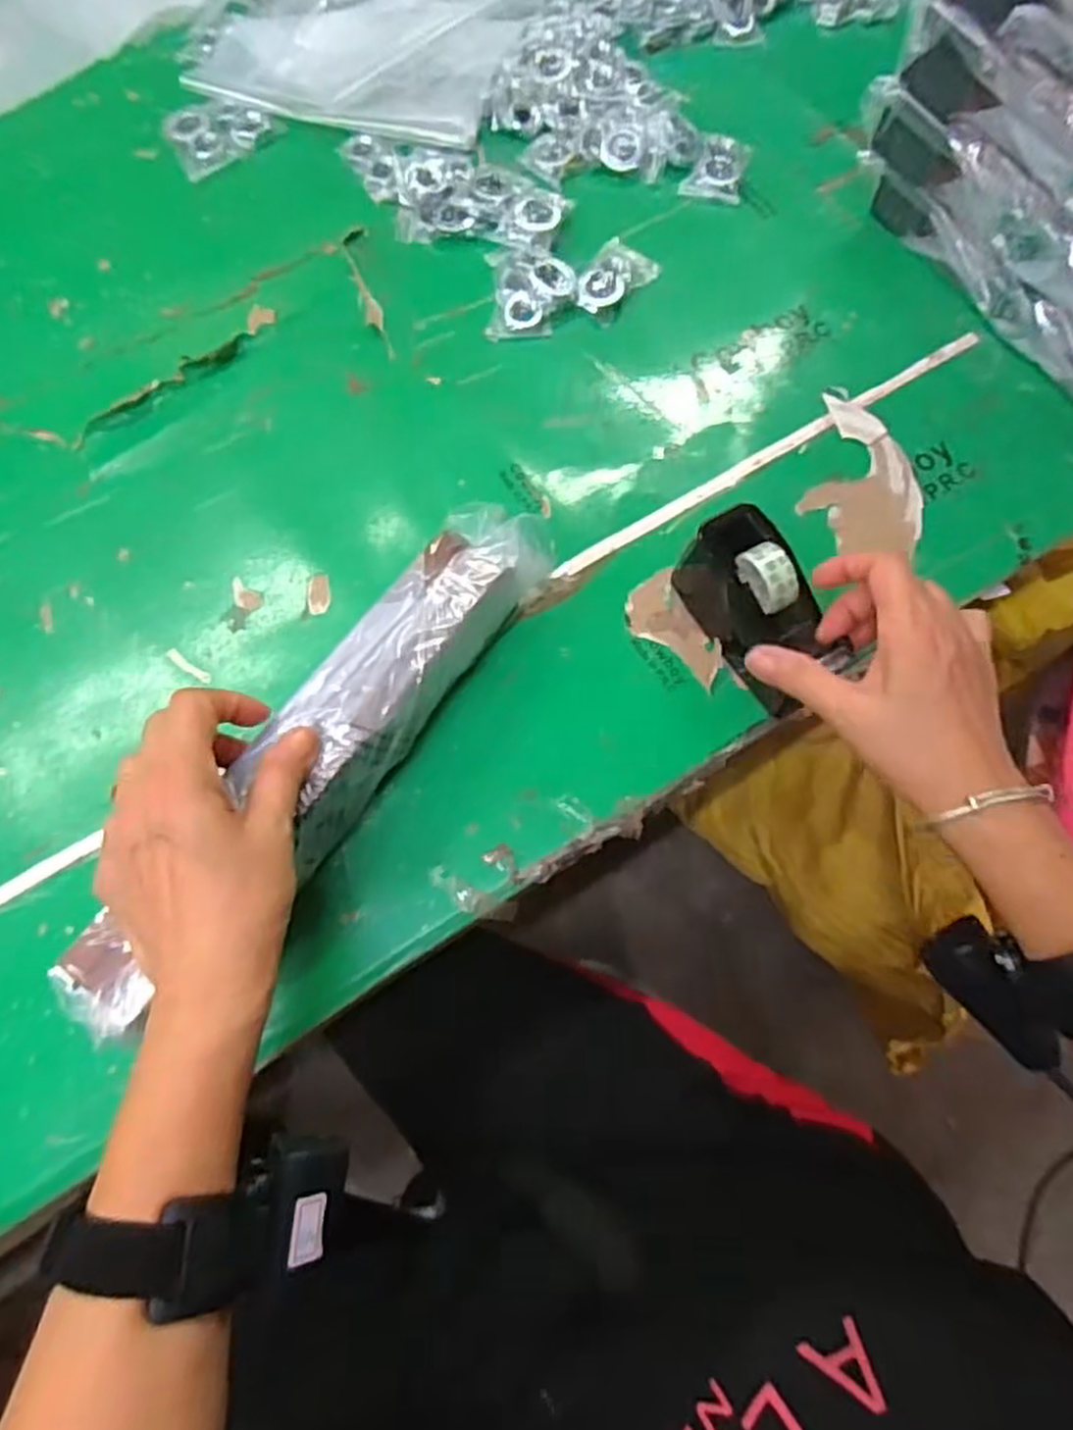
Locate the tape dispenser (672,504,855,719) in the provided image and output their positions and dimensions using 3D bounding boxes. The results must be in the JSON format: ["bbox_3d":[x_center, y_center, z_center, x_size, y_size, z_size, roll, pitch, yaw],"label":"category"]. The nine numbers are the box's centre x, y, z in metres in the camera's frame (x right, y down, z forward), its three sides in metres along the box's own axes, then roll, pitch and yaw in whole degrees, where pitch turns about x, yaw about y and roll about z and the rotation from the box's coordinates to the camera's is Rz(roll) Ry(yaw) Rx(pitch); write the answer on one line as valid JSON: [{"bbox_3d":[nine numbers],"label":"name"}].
[{"bbox_3d":[0.132,-0.065,0.463,0.043,0.071,0.111,-30,75,-10],"label":"tape dispenser"}]

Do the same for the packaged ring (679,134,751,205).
[{"bbox_3d":[0.144,-0.434,0.629,0.045,0.020,0.057,18,72,5],"label":"packaged ring"}]

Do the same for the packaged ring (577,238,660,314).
[{"bbox_3d":[0.058,-0.324,0.587,0.043,0.010,0.068,32,74,9],"label":"packaged ring"}]

